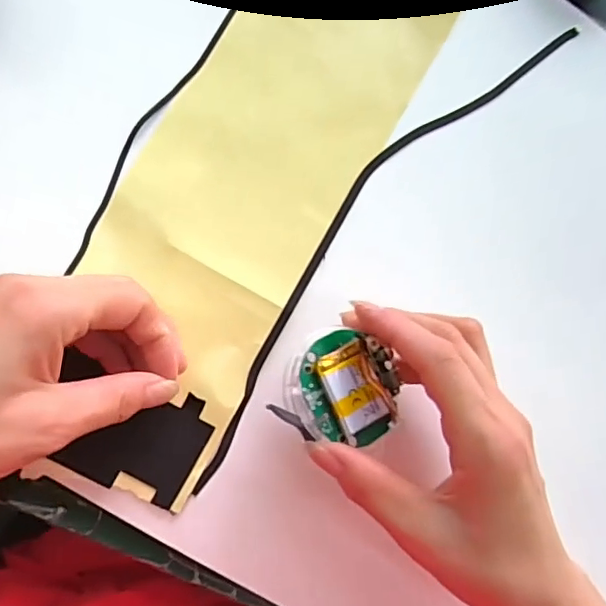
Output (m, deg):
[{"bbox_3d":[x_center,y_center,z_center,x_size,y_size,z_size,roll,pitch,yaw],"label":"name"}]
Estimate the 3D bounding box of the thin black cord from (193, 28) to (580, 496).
[{"bbox_3d":[0.038,-0.046,0.307,0.042,0.009,0.331,40,82,-4],"label":"thin black cord"}]

